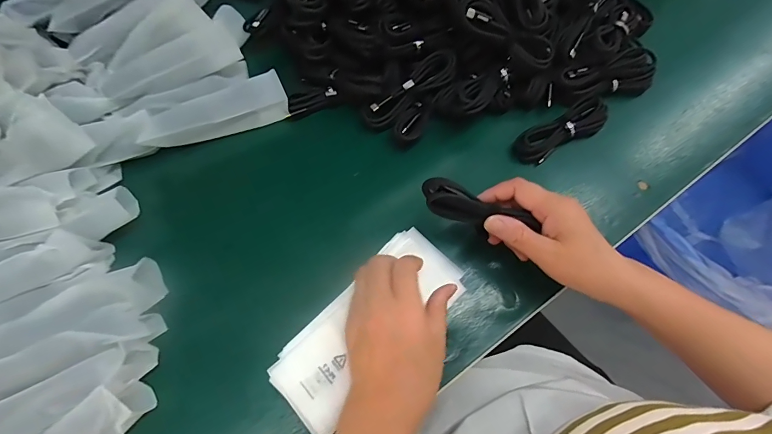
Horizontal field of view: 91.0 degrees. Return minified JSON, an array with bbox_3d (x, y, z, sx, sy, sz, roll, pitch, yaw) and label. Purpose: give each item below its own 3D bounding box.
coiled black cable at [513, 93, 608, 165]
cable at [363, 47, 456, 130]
[{"bbox_3d":[0.192,-0.093,0.413,0.109,0.023,0.037,-31,72,-11],"label":"coiled black cable"},{"bbox_3d":[0.026,-0.138,0.412,0.114,0.018,0.030,-38,73,-1],"label":"cable"}]

